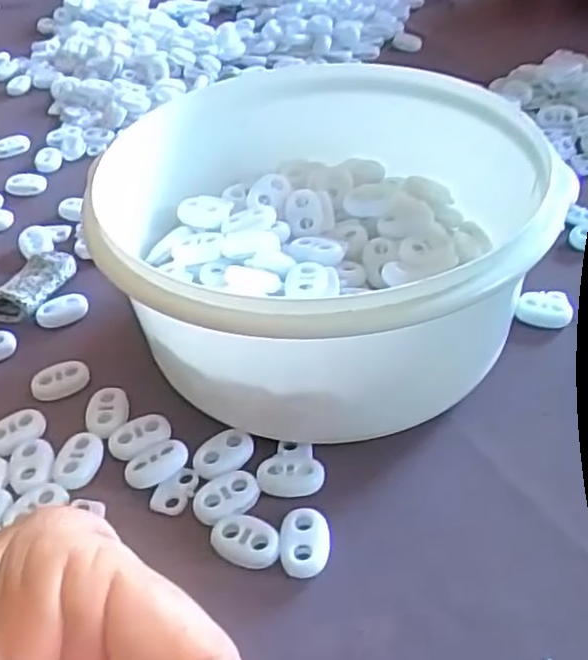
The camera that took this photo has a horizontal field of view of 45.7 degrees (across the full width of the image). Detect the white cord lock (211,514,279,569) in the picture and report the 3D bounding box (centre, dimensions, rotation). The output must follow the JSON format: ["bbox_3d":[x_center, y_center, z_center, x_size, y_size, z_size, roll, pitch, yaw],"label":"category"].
[{"bbox_3d":[-0.015,0.065,0.218,0.022,0.004,0.015,14,46,19],"label":"white cord lock"}]

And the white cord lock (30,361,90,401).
[{"bbox_3d":[-0.092,0.020,0.276,0.022,0.005,0.013,-22,46,-19],"label":"white cord lock"}]

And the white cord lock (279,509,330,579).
[{"bbox_3d":[0.003,0.066,0.217,0.015,0.005,0.021,-2,43,2],"label":"white cord lock"}]

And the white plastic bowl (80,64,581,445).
[{"bbox_3d":[0.019,-0.030,0.266,0.138,0.075,0.161,13,45,18],"label":"white plastic bowl"}]

